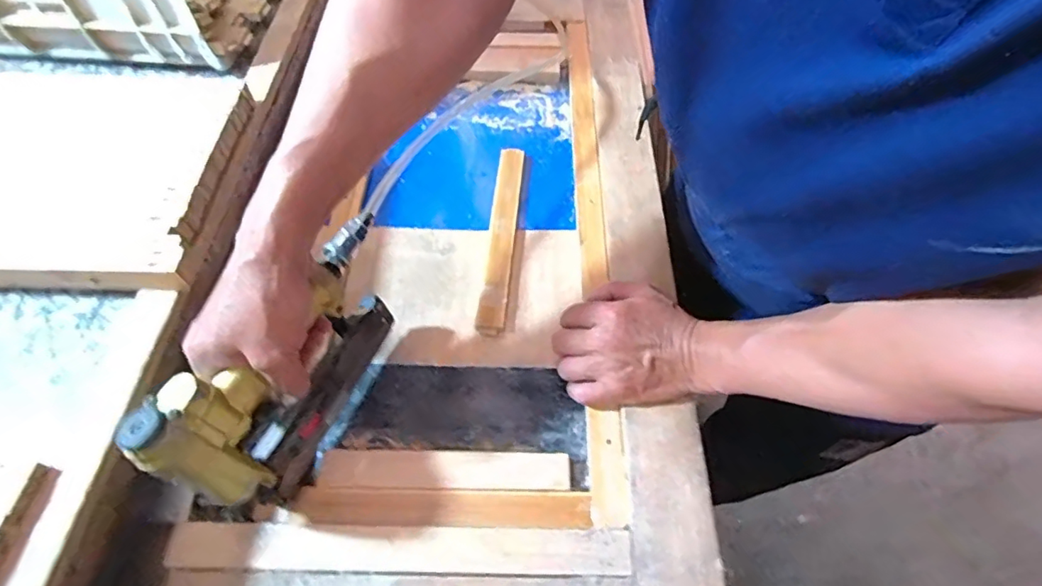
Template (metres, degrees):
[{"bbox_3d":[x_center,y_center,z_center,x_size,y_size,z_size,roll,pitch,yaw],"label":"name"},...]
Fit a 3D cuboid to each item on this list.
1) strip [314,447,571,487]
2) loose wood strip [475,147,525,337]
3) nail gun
[{"bbox_3d":[-0.064,0.147,0.453,0.206,0.010,0.032,0,58,0],"label":"strip"},{"bbox_3d":[-0.021,-0.067,0.587,0.029,0.013,0.246,5,58,3],"label":"loose wood strip"},{"bbox_3d":[-0.168,0.052,0.416,0.052,0.146,0.220,24,61,14],"label":"nail gun"}]

